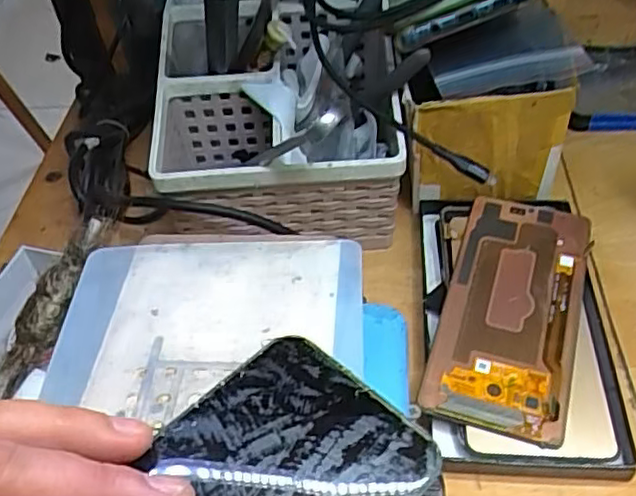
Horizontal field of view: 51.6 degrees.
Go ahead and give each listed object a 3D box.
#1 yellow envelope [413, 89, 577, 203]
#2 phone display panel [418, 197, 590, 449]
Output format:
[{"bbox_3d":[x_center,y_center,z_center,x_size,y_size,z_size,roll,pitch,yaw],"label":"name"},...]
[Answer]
[{"bbox_3d":[0.104,-0.059,0.405,0.089,0.084,0.011,-2,51,-1],"label":"yellow envelope"},{"bbox_3d":[0.107,0.031,0.363,0.069,0.005,0.148,13,54,15],"label":"phone display panel"}]

